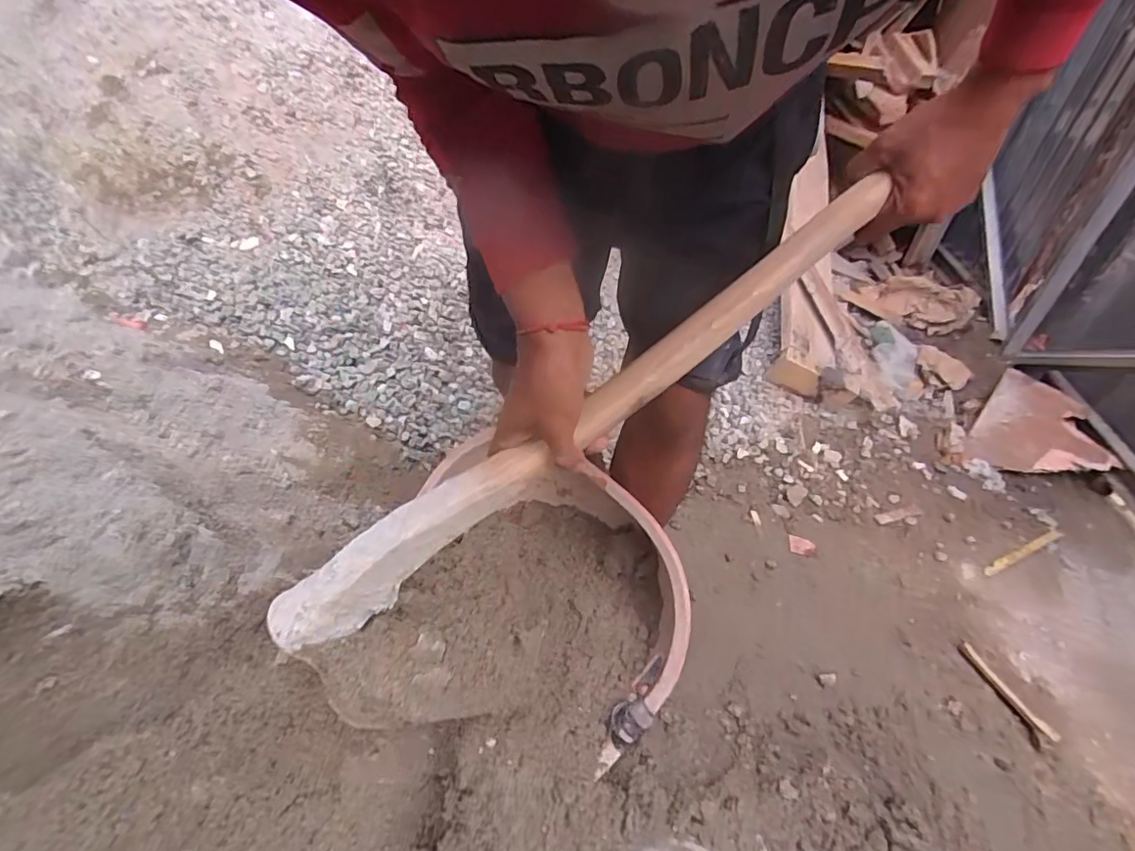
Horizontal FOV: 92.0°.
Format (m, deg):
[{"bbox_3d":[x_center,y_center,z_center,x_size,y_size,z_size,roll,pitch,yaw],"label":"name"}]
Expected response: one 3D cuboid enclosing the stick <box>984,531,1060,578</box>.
[{"bbox_3d":[1.053,0.291,1.264,0.269,0.022,0.022,-16,47,-18],"label":"stick"}]

